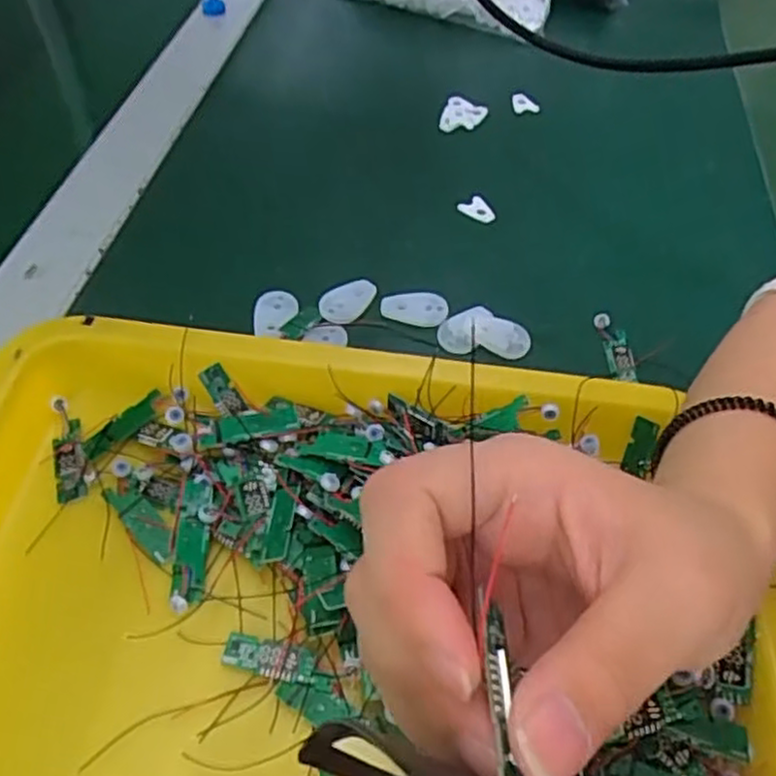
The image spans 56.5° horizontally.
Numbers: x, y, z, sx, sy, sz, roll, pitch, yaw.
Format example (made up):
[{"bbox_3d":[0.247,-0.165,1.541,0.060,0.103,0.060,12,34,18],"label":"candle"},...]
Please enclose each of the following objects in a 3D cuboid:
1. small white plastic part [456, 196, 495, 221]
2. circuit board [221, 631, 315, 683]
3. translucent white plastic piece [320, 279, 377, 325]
[{"bbox_3d":[0.056,-0.112,0.453,0.023,0.008,0.013,24,53,17],"label":"small white plastic part"},{"bbox_3d":[-0.044,0.099,0.267,0.034,0.005,0.013,16,51,9],"label":"circuit board"},{"bbox_3d":[-0.020,-0.047,0.393,0.034,0.007,0.022,-20,54,-19],"label":"translucent white plastic piece"}]

